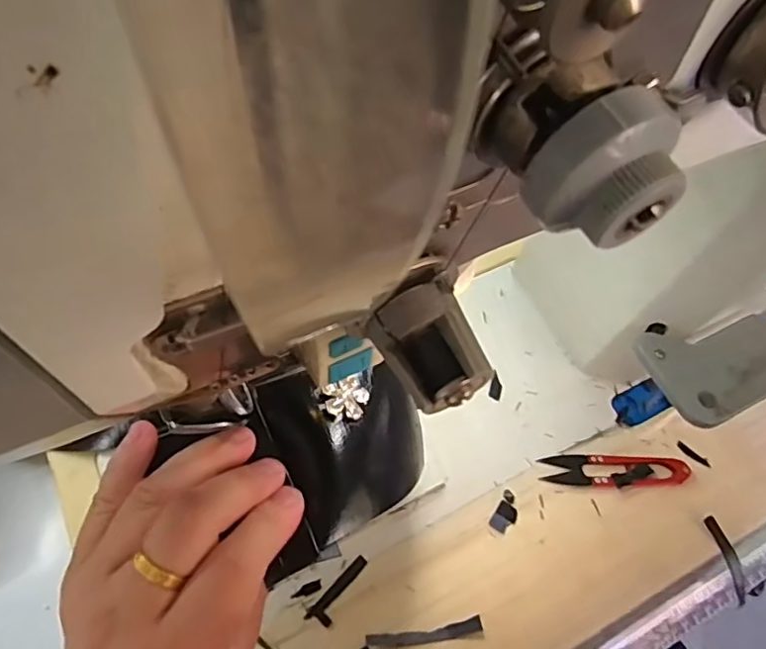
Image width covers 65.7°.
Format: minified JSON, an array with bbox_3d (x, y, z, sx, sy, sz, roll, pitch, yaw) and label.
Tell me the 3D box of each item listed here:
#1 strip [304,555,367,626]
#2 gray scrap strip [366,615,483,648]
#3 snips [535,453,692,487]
[{"bbox_3d":[-0.027,0.178,0.392,0.016,0.004,0.052,39,66,22],"label":"strip"},{"bbox_3d":[0.027,0.197,0.376,0.073,0.006,0.010,-8,58,-5],"label":"gray scrap strip"},{"bbox_3d":[0.169,0.106,0.434,0.102,0.009,0.025,2,58,1],"label":"snips"}]

